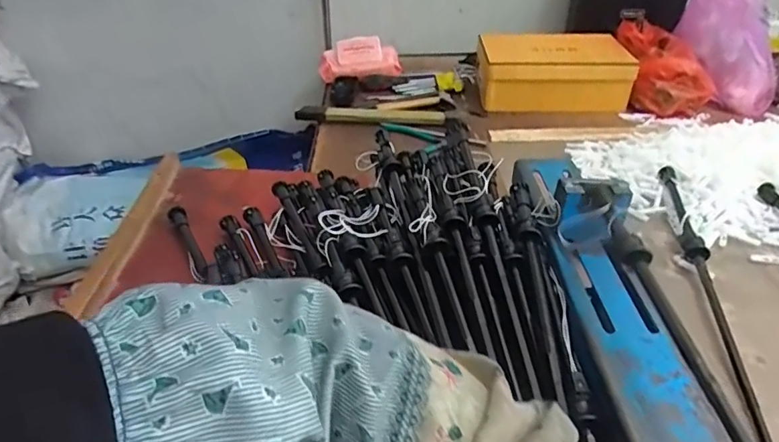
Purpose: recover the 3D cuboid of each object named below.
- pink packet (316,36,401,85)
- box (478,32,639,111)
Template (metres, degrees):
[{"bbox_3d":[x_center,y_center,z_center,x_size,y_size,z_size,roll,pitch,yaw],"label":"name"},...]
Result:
[{"bbox_3d":[-0.066,-0.354,1.166,0.179,0.081,0.065,-6,36,-6],"label":"pink packet"},{"bbox_3d":[0.330,-0.296,1.057,0.297,0.110,0.111,3,36,7],"label":"box"}]

